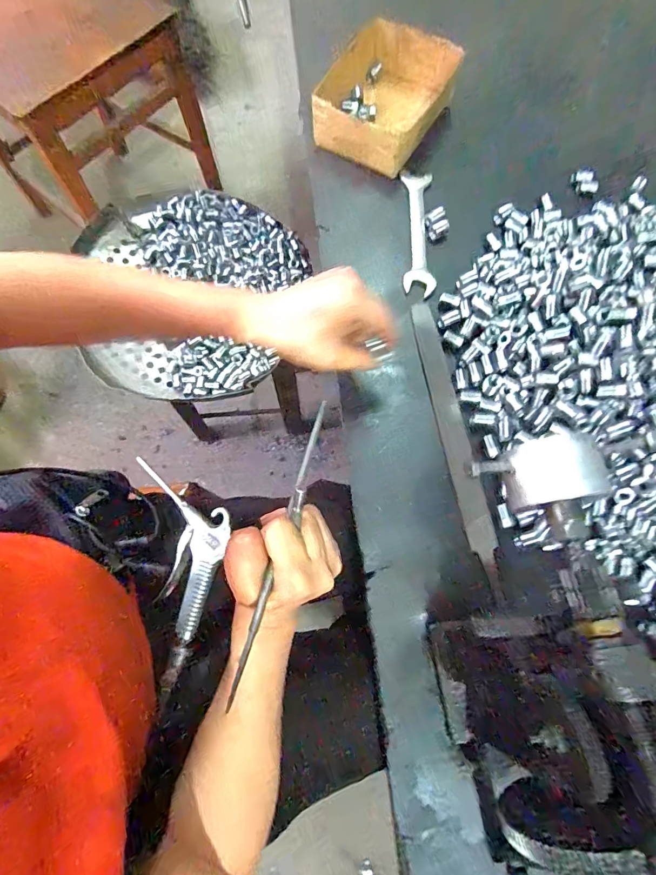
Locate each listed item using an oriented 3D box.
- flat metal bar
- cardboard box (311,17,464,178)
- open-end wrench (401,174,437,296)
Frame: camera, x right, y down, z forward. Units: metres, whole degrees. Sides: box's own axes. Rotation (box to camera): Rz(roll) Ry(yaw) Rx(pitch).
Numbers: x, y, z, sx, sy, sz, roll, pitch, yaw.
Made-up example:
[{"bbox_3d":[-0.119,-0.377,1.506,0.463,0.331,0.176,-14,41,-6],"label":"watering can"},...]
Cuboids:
[{"bbox_3d":[0.117,0.001,0.378,0.022,0.012,0.288,-8,72,-5],"label":"flat metal bar"},{"bbox_3d":[0.066,-0.385,0.475,0.119,0.055,0.154,29,73,7],"label":"cardboard box"},{"bbox_3d":[0.100,-0.228,0.451,0.034,0.006,0.164,3,72,-1],"label":"open-end wrench"}]

